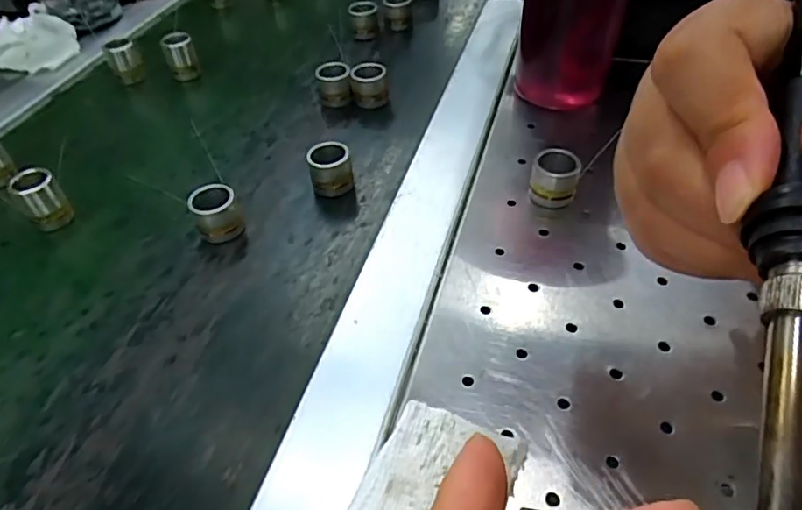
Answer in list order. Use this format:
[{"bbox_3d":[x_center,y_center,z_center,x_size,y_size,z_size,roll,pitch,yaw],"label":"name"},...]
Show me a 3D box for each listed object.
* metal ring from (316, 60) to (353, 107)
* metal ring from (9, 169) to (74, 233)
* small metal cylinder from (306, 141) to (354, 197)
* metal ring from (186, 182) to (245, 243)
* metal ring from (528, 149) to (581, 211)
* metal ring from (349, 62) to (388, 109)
[{"bbox_3d":[-0.046,-0.118,0.391,0.023,0.027,0.024,-3,46,3],"label":"metal ring"},{"bbox_3d":[-0.205,-0.031,0.320,0.020,0.033,0.020,-3,46,3],"label":"metal ring"},{"bbox_3d":[-0.041,-0.049,0.325,0.024,0.027,0.024,-11,46,-6],"label":"small metal cylinder"},{"bbox_3d":[-0.100,-0.022,0.304,0.023,0.026,0.022,-3,46,3],"label":"metal ring"},{"bbox_3d":[0.082,-0.040,0.298,0.024,0.024,0.021,13,49,17],"label":"metal ring"},{"bbox_3d":[-0.022,-0.117,0.387,0.024,0.025,0.024,-3,46,3],"label":"metal ring"}]

